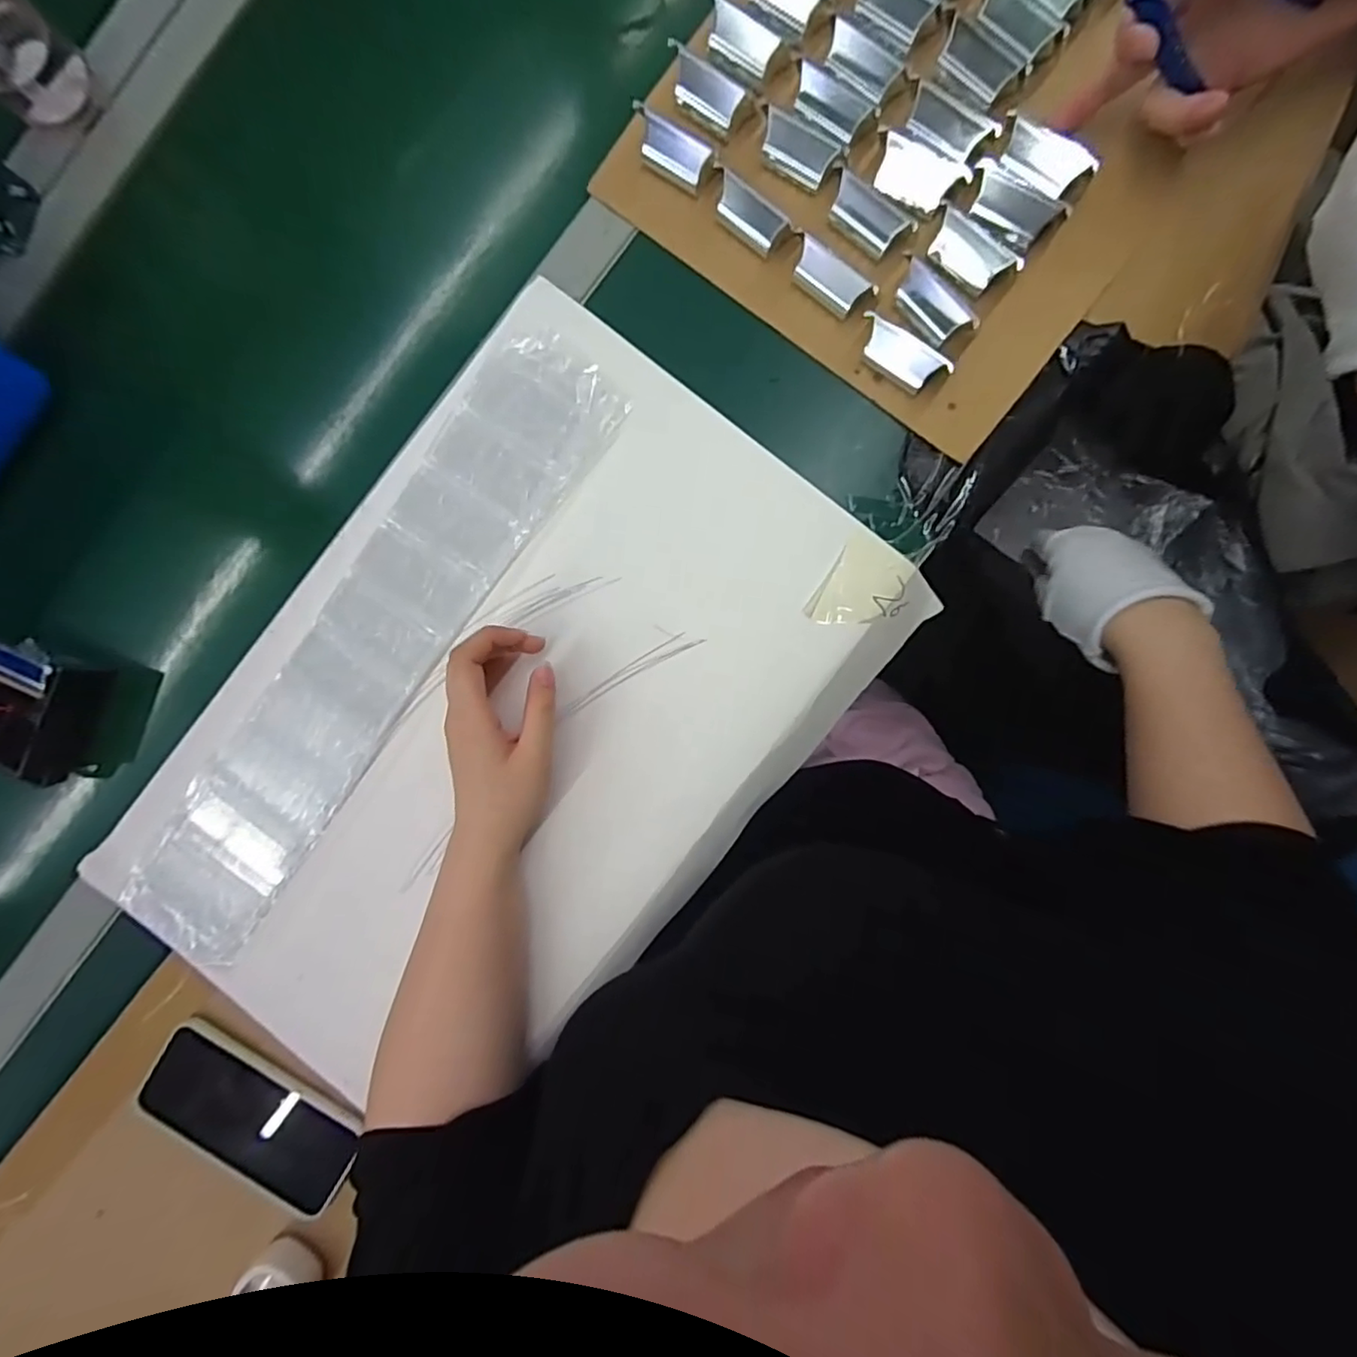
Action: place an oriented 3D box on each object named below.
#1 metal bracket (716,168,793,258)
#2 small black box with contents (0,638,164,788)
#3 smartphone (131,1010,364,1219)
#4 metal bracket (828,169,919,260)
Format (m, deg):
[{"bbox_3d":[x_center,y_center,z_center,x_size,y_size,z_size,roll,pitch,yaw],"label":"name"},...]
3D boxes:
[{"bbox_3d":[0.046,-0.304,0.397,0.053,0.018,0.023,43,92,2],"label":"metal bracket"},{"bbox_3d":[-0.464,0.020,0.444,0.085,0.083,0.101,26,92,3],"label":"small black box with contents"},{"bbox_3d":[-0.308,0.316,0.435,0.157,0.016,0.069,29,92,2],"label":"smartphone"},{"bbox_3d":[0.124,-0.297,0.388,0.054,0.020,0.023,34,92,2],"label":"metal bracket"}]

